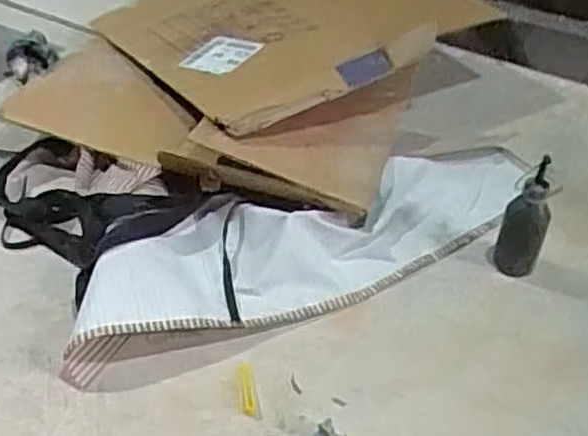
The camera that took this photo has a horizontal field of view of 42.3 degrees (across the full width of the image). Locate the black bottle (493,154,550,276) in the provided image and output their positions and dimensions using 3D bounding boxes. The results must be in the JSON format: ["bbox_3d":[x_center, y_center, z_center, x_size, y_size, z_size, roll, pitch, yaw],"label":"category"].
[{"bbox_3d":[0.227,0.000,0.739,0.043,0.107,0.043,17,40,16],"label":"black bottle"}]

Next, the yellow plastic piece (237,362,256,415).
[{"bbox_3d":[-0.040,0.143,0.641,0.010,0.004,0.055,-5,41,-10],"label":"yellow plastic piece"}]

